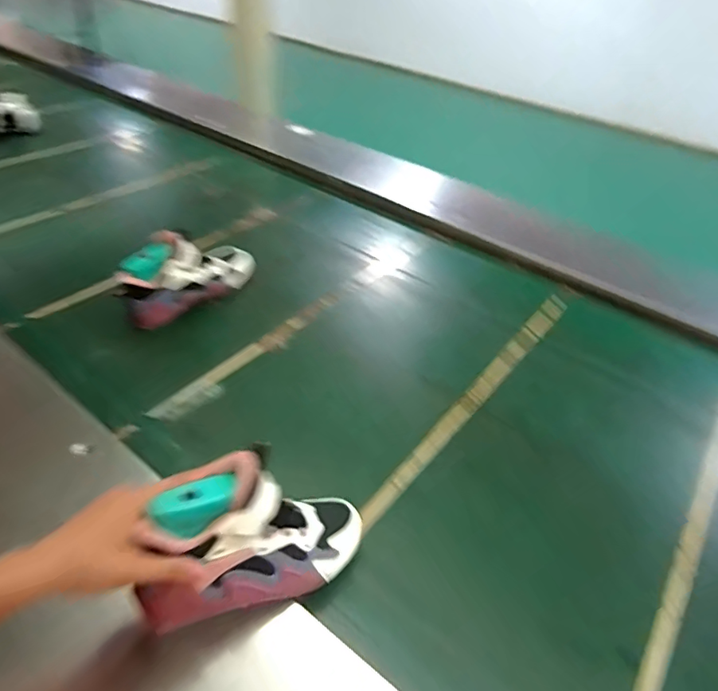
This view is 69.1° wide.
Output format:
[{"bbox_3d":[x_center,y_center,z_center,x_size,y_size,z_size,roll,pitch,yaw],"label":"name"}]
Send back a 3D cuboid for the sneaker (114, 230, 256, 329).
[{"bbox_3d":[-0.275,-0.128,0.858,0.077,0.122,0.235,20,43,21],"label":"sneaker"}]

